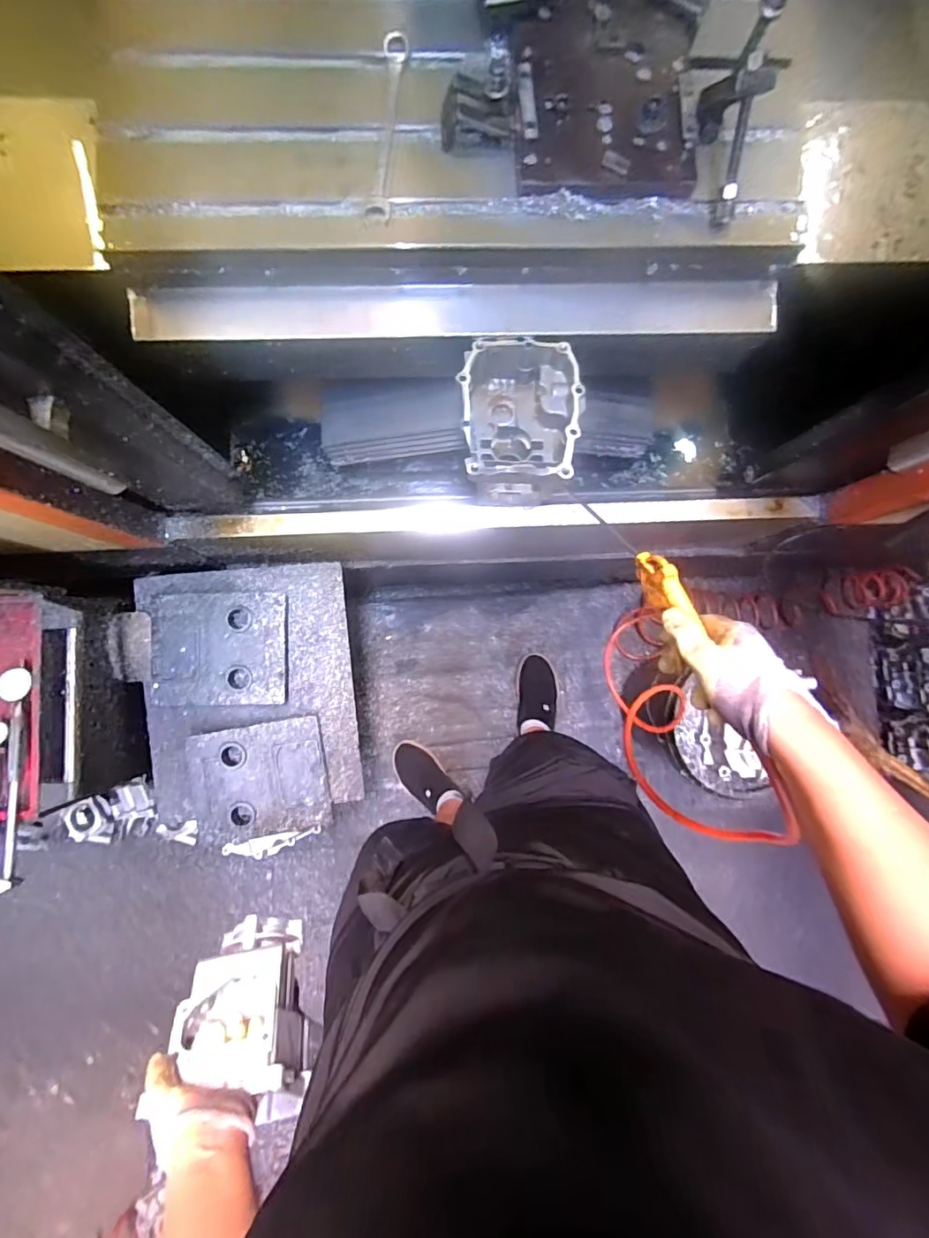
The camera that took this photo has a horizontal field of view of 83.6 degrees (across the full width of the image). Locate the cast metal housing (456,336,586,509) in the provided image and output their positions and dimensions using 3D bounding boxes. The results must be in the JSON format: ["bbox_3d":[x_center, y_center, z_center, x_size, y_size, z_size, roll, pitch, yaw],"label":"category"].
[{"bbox_3d":[0.086,-0.321,0.834,0.189,0.136,0.241,-5,87,-3],"label":"cast metal housing"}]

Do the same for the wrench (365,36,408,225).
[{"bbox_3d":[-0.105,-0.676,0.713,0.034,0.019,0.254,7,87,-2],"label":"wrench"}]

